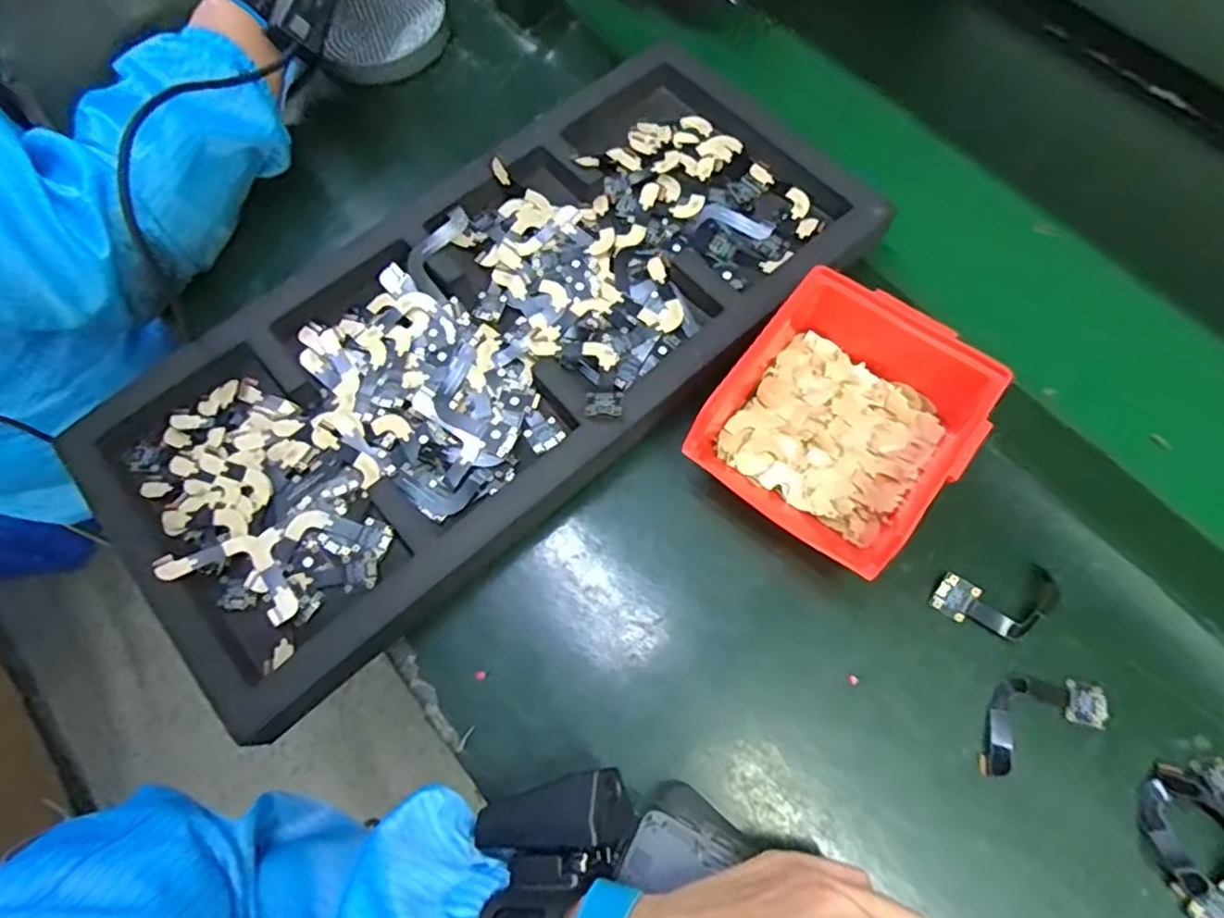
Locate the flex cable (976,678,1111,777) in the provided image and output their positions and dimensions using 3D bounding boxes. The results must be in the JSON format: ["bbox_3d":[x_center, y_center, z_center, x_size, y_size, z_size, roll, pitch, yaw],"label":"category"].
[{"bbox_3d":[0.219,0.133,0.358,0.077,0.009,0.036,-21,68,-9],"label":"flex cable"}]

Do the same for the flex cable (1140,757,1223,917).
[{"bbox_3d":[0.283,0.184,0.332,0.047,0.008,0.077,13,67,6],"label":"flex cable"}]

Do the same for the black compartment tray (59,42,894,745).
[{"bbox_3d":[-0.070,-0.080,0.437,0.497,0.040,0.233,-38,71,-15],"label":"black compartment tray"}]

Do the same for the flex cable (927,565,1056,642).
[{"bbox_3d":[0.214,0.080,0.378,0.071,0.009,0.038,-5,66,-2],"label":"flex cable"}]

